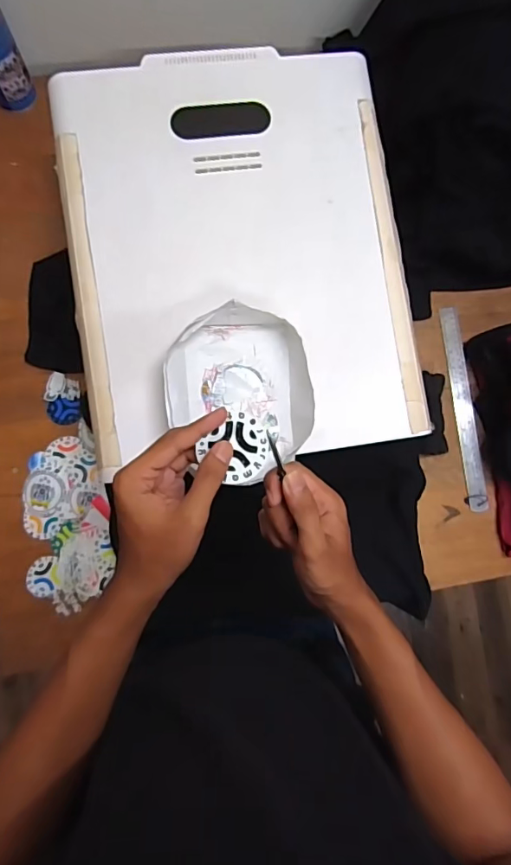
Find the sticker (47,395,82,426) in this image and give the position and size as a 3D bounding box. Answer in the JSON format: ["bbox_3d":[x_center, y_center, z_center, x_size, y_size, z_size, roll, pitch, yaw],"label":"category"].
[{"bbox_3d":[-0.282,-0.032,0.711,0.048,0.005,0.039,3,85,-5],"label":"sticker"}]

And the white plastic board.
[{"bbox_3d":[-0.020,-0.223,0.588,0.399,0.020,0.500,-8,86,-6],"label":"white plastic board"}]

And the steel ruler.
[{"bbox_3d":[0.329,-0.040,0.762,0.032,0.007,0.320,-6,85,4],"label":"steel ruler"}]

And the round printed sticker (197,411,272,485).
[{"bbox_3d":[-0.013,0.013,0.390,0.050,0.004,0.053,43,92,-6],"label":"round printed sticker"}]

